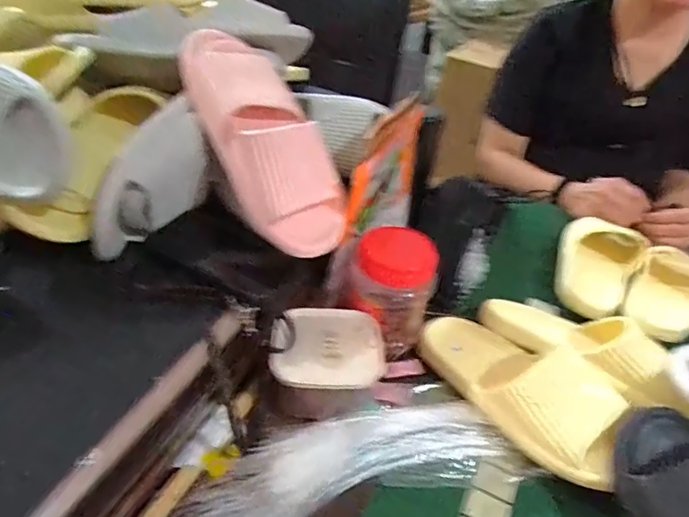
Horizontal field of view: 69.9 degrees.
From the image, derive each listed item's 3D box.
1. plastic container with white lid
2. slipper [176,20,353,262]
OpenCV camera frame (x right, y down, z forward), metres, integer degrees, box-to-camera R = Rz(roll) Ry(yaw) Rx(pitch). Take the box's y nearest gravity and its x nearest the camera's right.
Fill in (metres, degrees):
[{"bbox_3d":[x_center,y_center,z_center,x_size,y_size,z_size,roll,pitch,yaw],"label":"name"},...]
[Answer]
[{"bbox_3d":[-0.019,0.105,0.528,0.116,0.052,0.102,-3,40,-12],"label":"plastic container with white lid"},{"bbox_3d":[-0.085,-0.135,0.525,0.108,0.072,0.276,-25,79,-33],"label":"slipper"}]

